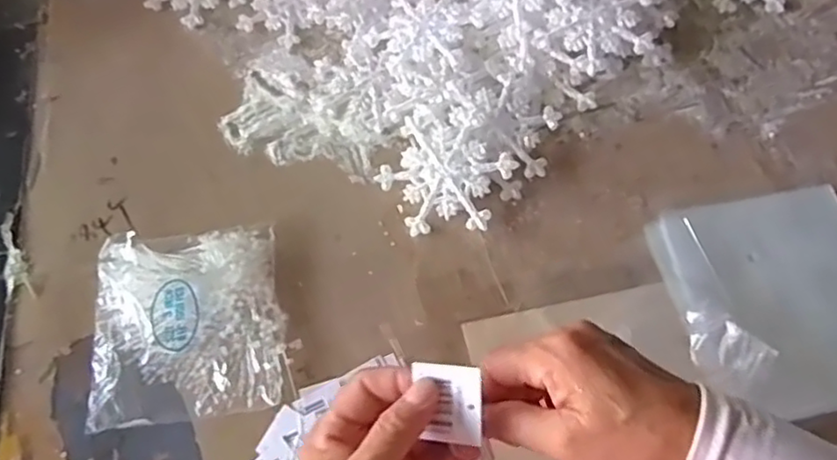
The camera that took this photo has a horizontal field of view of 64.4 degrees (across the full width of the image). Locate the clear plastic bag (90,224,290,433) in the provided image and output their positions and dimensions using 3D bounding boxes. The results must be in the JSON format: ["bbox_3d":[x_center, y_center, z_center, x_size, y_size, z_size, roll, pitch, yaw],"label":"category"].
[{"bbox_3d":[-0.167,0.063,0.478,0.134,0.021,0.138,-7,60,-1],"label":"clear plastic bag"}]

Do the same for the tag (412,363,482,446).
[{"bbox_3d":[0.015,0.088,0.336,0.033,0.004,0.039,0,94,15],"label":"tag"}]

